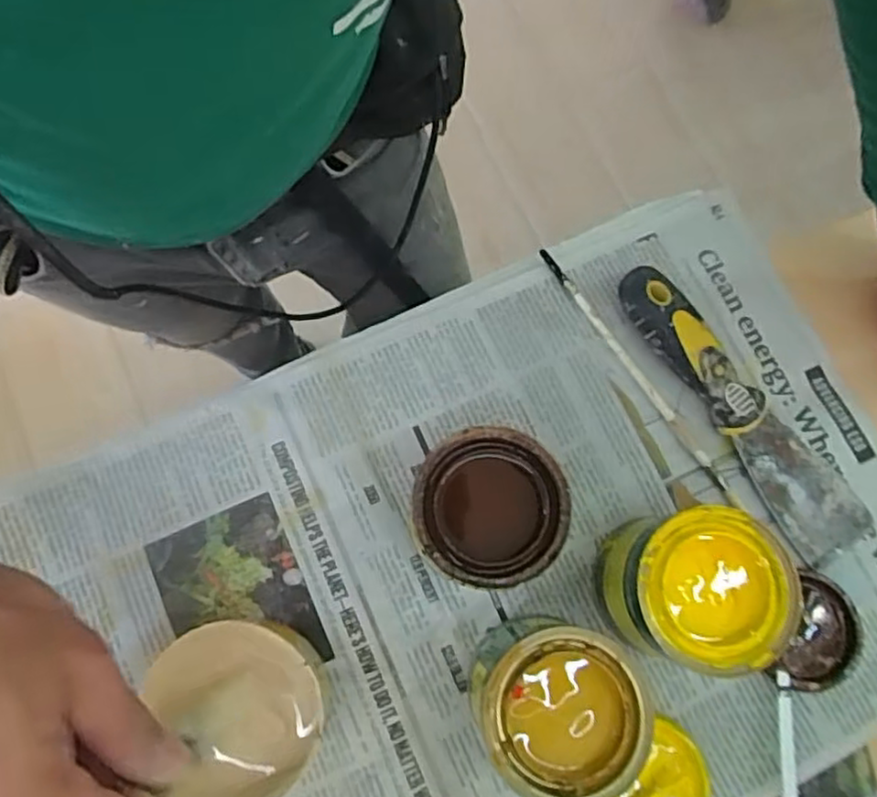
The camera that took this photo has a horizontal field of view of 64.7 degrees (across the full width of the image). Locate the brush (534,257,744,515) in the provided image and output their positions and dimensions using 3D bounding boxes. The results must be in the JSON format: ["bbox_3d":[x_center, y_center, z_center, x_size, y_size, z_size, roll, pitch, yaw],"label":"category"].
[{"bbox_3d":[0.117,-0.016,0.412,0.008,0.009,0.184,-33,80,-10],"label":"brush"}]

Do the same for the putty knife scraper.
[{"bbox_3d":[0.175,0.002,0.396,0.047,0.028,0.191,-32,80,-10],"label":"putty knife scraper"}]

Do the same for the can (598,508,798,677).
[{"bbox_3d":[0.122,0.092,0.339,0.075,0.067,0.072,0,76,-2],"label":"can"}]

